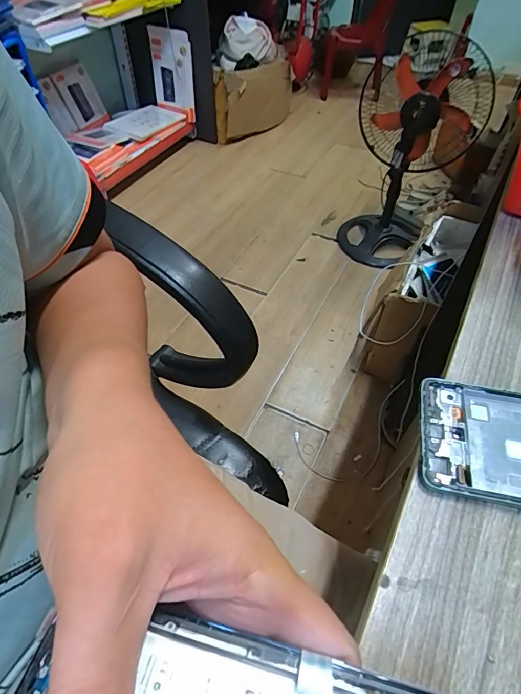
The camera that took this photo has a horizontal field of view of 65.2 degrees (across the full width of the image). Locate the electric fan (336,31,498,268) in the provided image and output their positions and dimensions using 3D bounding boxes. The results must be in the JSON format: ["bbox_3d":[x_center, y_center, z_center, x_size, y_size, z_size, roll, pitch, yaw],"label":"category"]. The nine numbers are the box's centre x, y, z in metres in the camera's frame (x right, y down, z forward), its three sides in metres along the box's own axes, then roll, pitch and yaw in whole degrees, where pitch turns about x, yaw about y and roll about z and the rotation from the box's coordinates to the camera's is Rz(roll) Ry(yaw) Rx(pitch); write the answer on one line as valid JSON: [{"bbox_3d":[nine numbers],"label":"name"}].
[{"bbox_3d":[0.462,-0.587,1.284,0.346,0.647,0.374,18,53,15],"label":"electric fan"}]

